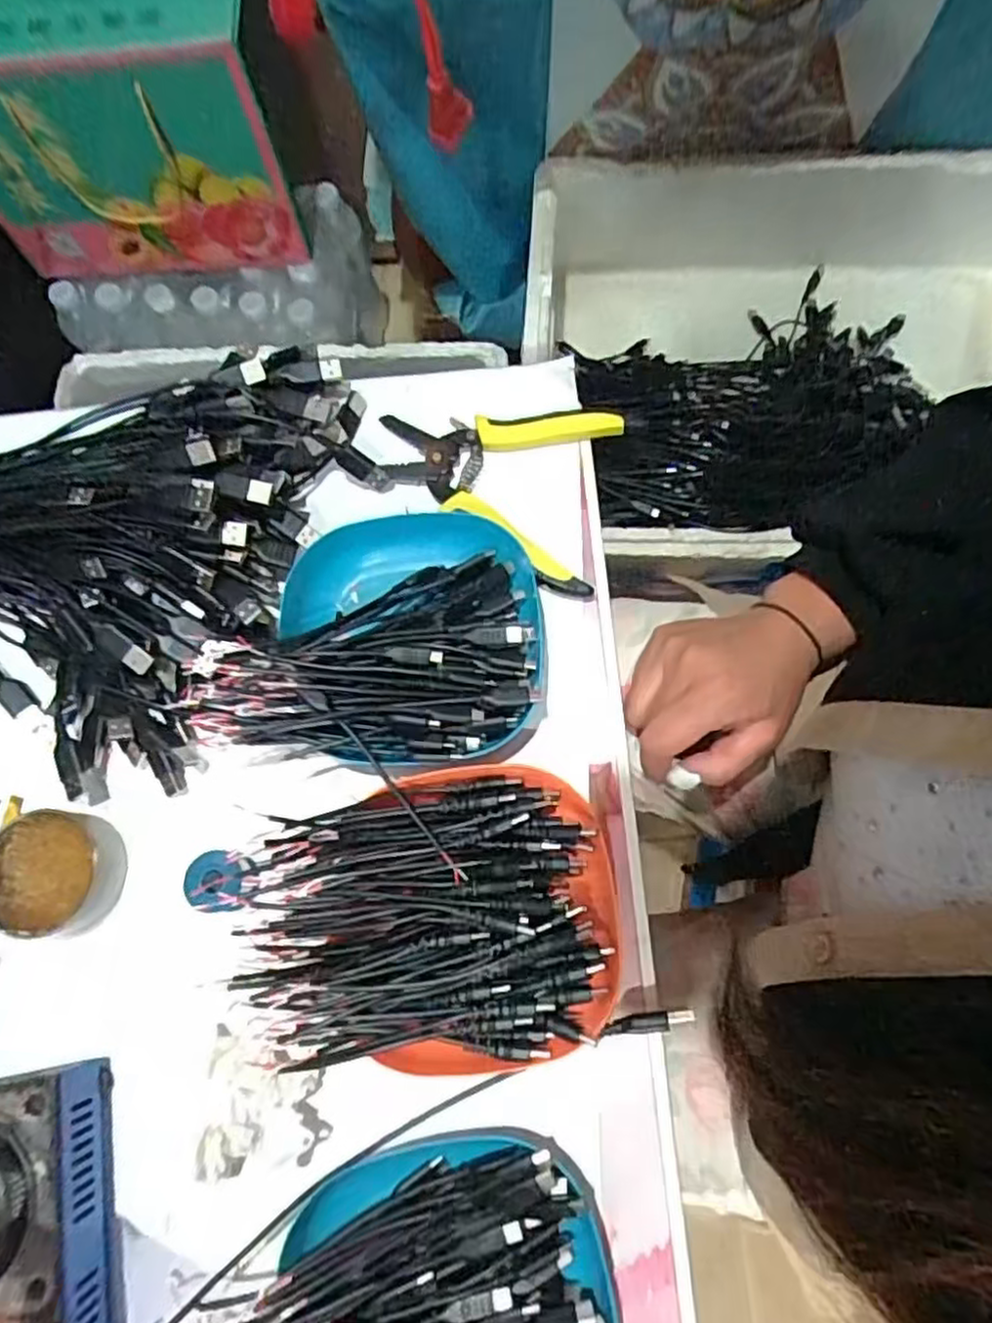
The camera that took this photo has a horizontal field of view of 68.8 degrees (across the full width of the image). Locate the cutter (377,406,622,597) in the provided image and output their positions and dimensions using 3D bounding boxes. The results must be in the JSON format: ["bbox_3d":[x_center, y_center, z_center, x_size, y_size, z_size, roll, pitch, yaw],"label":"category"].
[{"bbox_3d":[-0.005,-0.108,0.428,0.142,0.023,0.114,12,75,5],"label":"cutter"}]

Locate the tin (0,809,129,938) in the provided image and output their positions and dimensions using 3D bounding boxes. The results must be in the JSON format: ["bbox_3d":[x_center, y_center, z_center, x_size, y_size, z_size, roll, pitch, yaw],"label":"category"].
[{"bbox_3d":[-0.236,0.113,0.387,0.064,0.026,0.061,-1,74,2],"label":"tin"}]

